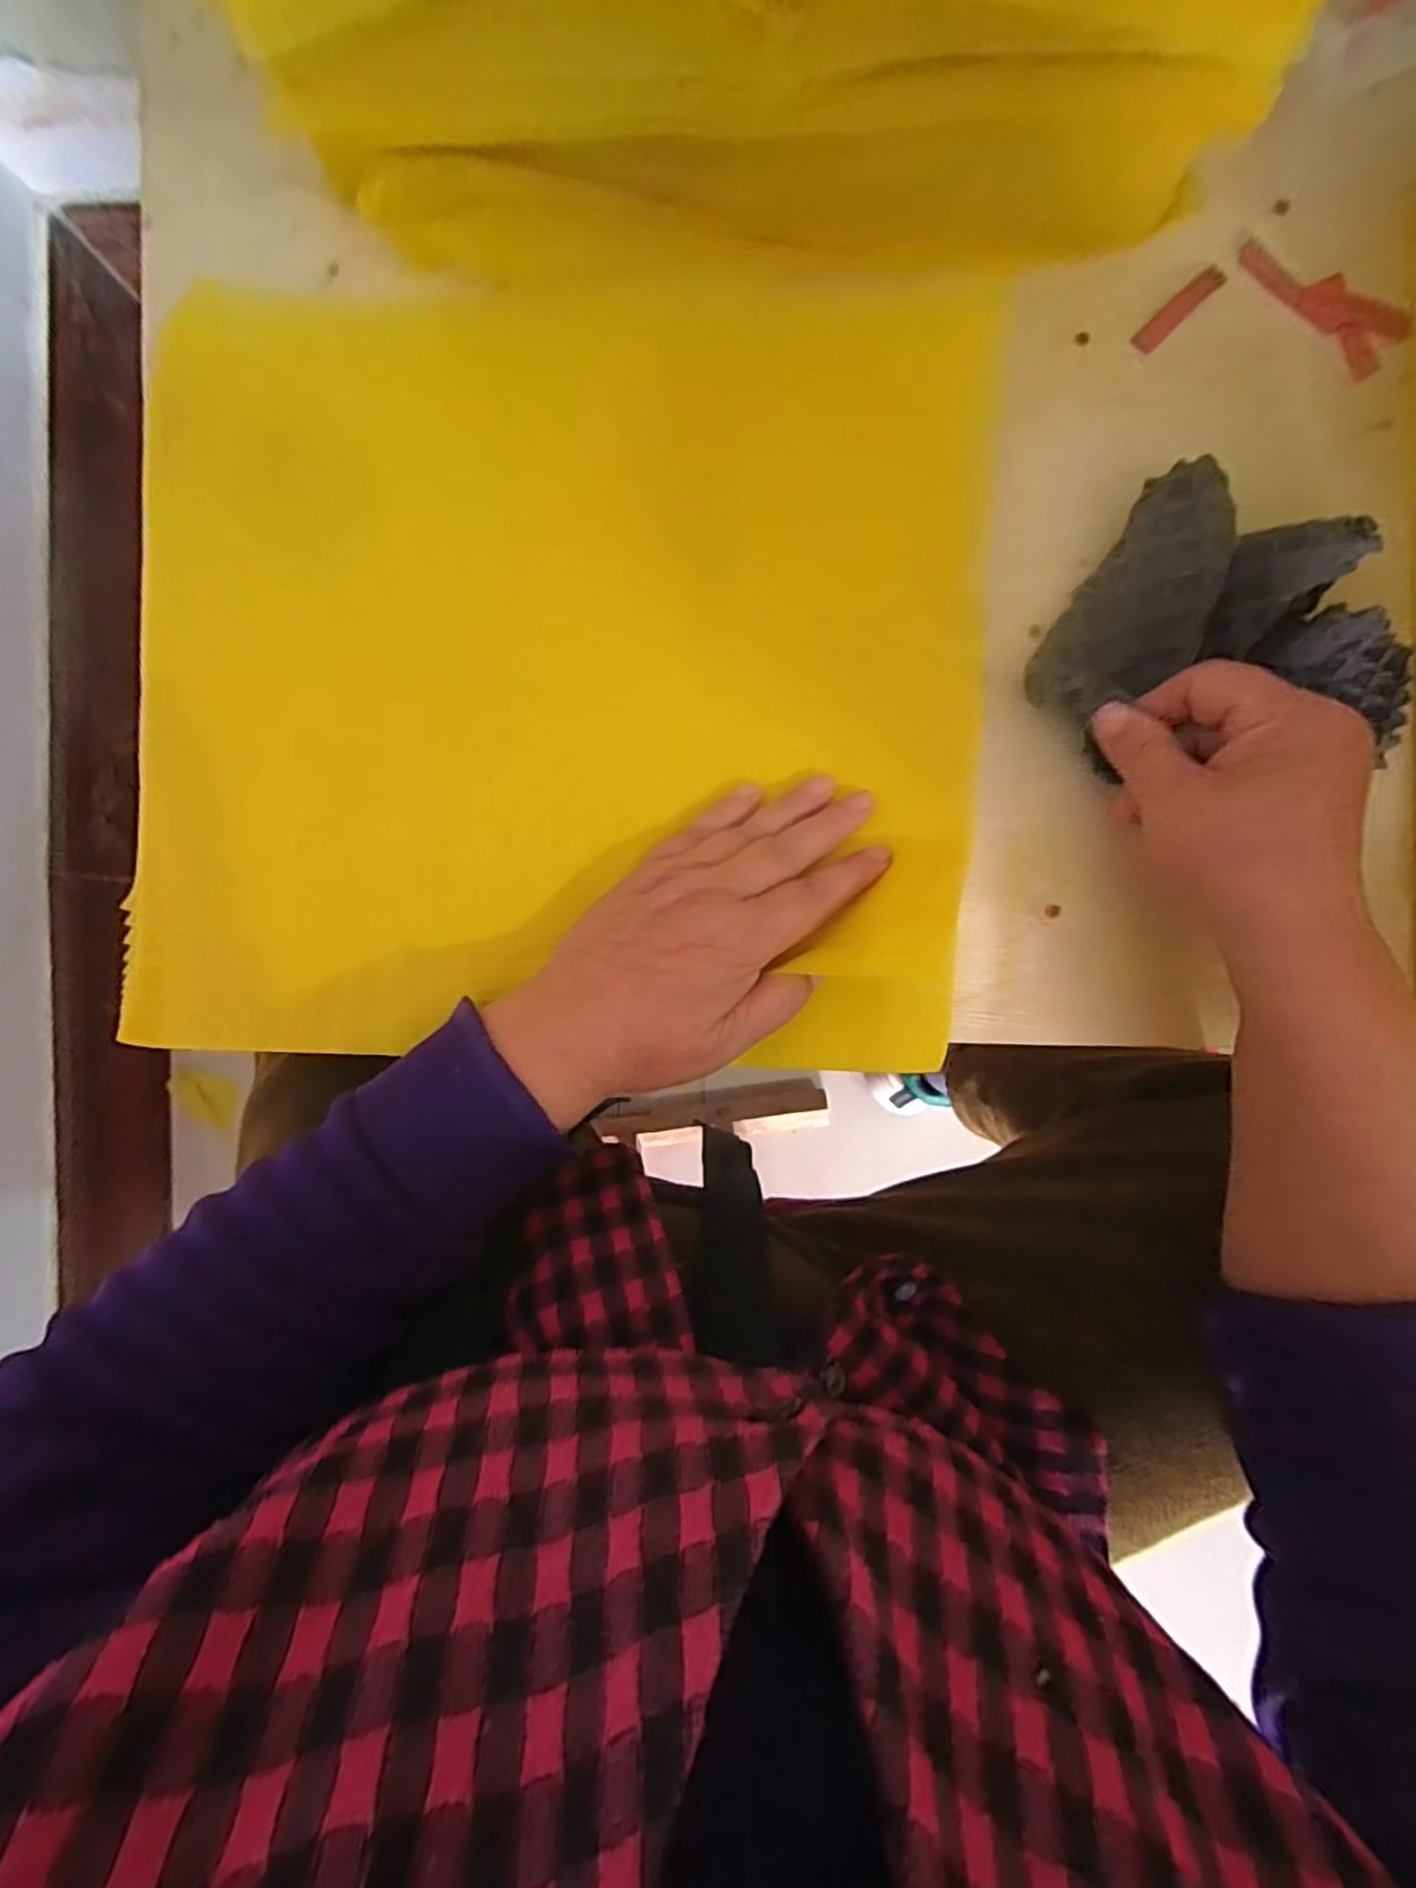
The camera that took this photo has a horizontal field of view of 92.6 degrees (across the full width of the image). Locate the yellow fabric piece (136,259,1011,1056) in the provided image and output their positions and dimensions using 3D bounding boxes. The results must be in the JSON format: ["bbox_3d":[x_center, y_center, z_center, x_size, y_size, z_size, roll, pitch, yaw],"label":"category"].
[{"bbox_3d":[-0.067,-0.115,0.292,0.357,0.012,0.321,2,91,2],"label":"yellow fabric piece"}]

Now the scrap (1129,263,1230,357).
[{"bbox_3d":[0.208,-0.280,0.299,0.048,0.004,0.010,-43,89,2],"label":"scrap"}]

